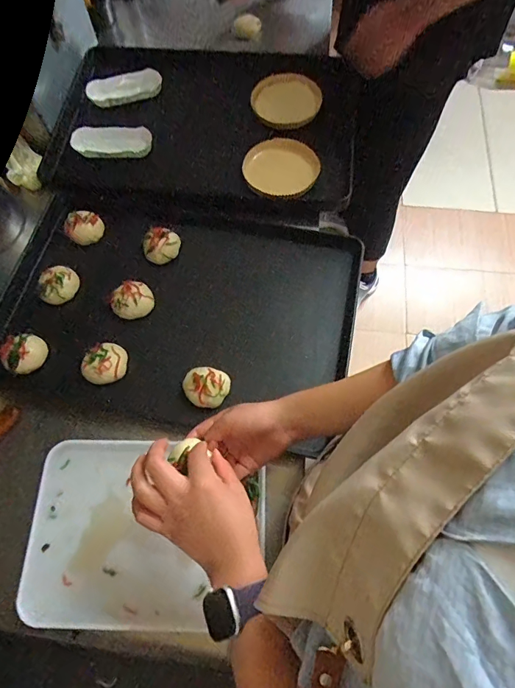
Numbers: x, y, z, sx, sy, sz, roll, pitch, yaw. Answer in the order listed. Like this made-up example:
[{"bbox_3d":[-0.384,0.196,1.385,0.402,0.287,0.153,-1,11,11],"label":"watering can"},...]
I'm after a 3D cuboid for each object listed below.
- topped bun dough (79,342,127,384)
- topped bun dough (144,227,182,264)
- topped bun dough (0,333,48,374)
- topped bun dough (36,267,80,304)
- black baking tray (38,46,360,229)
[{"bbox_3d":[-0.242,0.030,0.659,0.060,0.025,0.066,0,67,1],"label":"topped bun dough"},{"bbox_3d":[-0.173,-0.179,0.748,0.069,0.044,0.056,-25,69,-10],"label":"topped bun dough"},{"bbox_3d":[-0.380,0.013,0.673,0.065,0.031,0.067,0,67,1],"label":"topped bun dough"},{"bbox_3d":[-0.348,-0.102,0.732,0.062,0.043,0.071,6,67,3],"label":"topped bun dough"},{"bbox_3d":[-0.111,-0.447,0.855,0.610,0.050,0.438,8,67,4],"label":"black baking tray"}]

